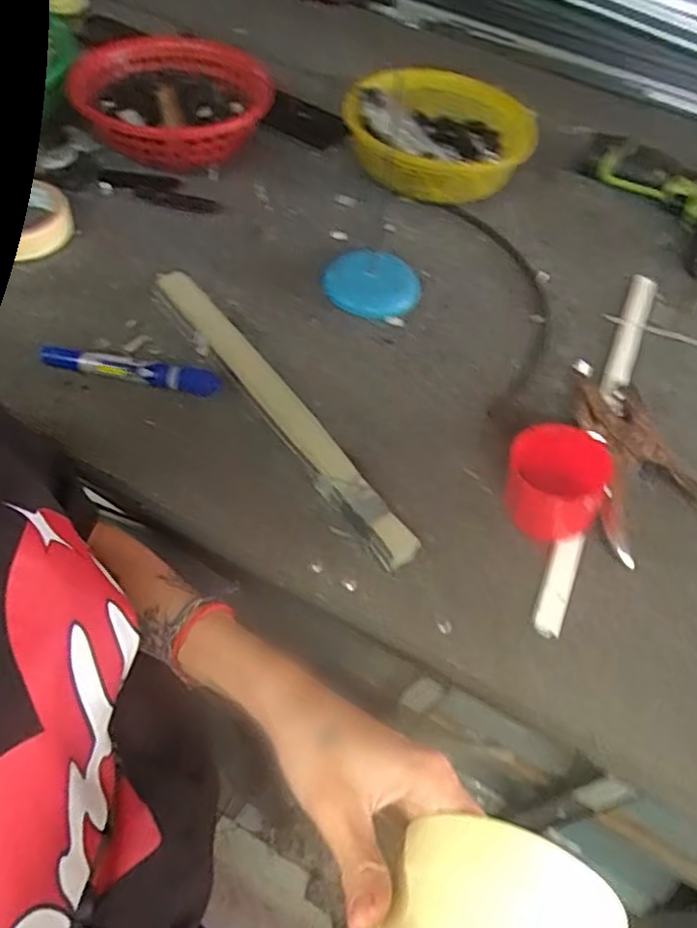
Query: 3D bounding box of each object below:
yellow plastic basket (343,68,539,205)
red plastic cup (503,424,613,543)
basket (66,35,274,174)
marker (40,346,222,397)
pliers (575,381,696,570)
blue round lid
[{"bbox_3d":[0.093,-0.338,0.695,0.171,0.067,0.170,24,54,12],"label":"yellow plastic basket"},{"bbox_3d":[0.142,0.015,0.468,0.069,0.054,0.067,3,53,-4],"label":"red plastic cup"},{"bbox_3d":[-0.179,-0.354,0.667,0.191,0.057,0.167,10,53,0],"label":"basket"},{"bbox_3d":[-0.164,-0.073,0.512,0.132,0.019,0.021,9,52,1],"label":"marker"},{"bbox_3d":[0.229,0.003,0.515,0.101,0.023,0.153,1,53,-5],"label":"pliers"},{"bbox_3d":[0.021,-0.163,0.607,0.086,0.017,0.075,12,52,3],"label":"blue round lid"}]

